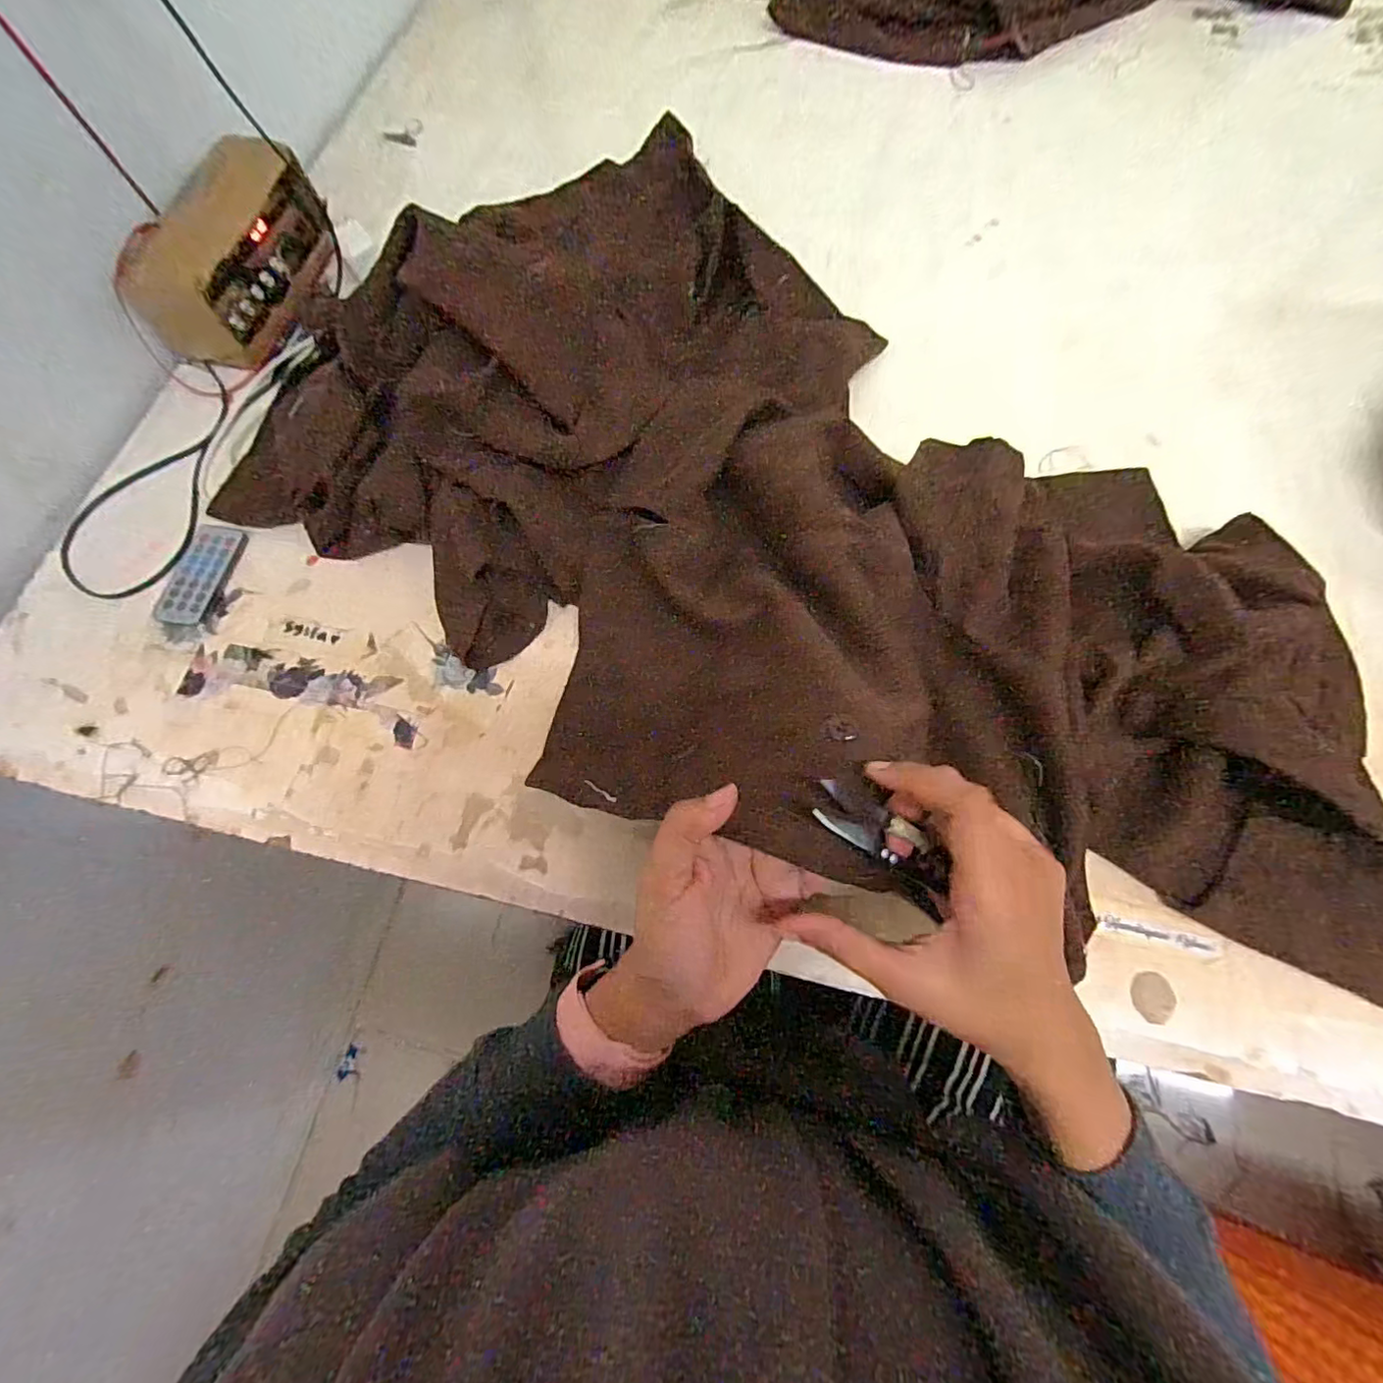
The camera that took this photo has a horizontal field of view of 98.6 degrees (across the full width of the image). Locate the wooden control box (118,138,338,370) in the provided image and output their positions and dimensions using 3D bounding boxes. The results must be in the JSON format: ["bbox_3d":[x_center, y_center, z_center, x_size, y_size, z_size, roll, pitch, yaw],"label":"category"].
[{"bbox_3d":[-0.392,-0.384,0.521,0.093,0.077,0.188,11,72,6],"label":"wooden control box"}]

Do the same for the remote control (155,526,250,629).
[{"bbox_3d":[-0.382,-0.091,0.462,0.037,0.012,0.085,7,72,5],"label":"remote control"}]

